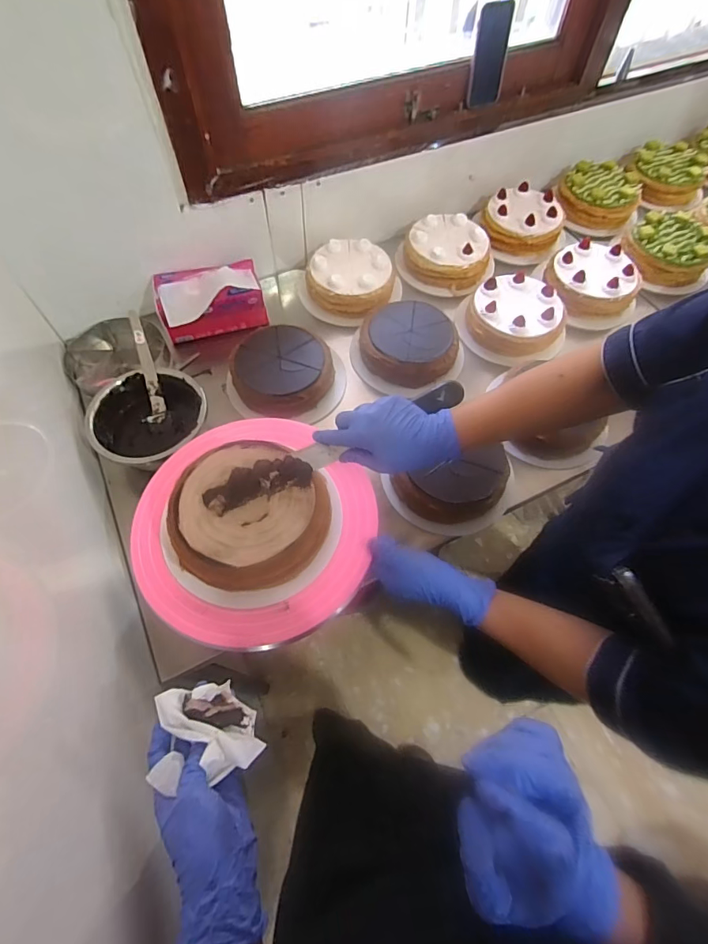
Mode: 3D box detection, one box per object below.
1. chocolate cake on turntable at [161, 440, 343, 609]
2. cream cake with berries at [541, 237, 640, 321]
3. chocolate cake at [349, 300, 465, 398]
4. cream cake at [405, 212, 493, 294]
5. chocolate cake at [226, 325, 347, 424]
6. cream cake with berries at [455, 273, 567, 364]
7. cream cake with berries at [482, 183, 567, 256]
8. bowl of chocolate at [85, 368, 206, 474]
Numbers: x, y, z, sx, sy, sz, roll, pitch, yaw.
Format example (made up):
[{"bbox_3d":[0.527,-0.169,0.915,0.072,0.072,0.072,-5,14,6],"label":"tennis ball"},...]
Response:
[{"bbox_3d":[-0.115,0.055,0.509,0.180,0.072,0.177,0,62,-1],"label":"chocolate cake on turntable"},{"bbox_3d":[0.476,-0.392,0.897,0.165,0.055,0.178,0,62,-1],"label":"cream cake with berries"},{"bbox_3d":[0.100,-0.238,0.845,0.190,0.073,0.178,0,62,-1],"label":"chocolate cake"},{"bbox_3d":[0.194,-0.464,0.959,0.163,0.083,0.160,0,62,-1],"label":"cream cake"},{"bbox_3d":[-0.121,-0.172,0.787,0.192,0.066,0.180,19,64,9],"label":"chocolate cake"},{"bbox_3d":[0.308,-0.292,0.858,0.175,0.068,0.191,0,62,-1],"label":"cream cake with berries"},{"bbox_3d":[0.379,-0.571,1.006,0.179,0.065,0.207,21,64,10],"label":"cream cake with berries"},{"bbox_3d":[-0.318,-0.080,0.706,0.171,0.069,0.159,0,62,-1],"label":"bowl of chocolate"}]

